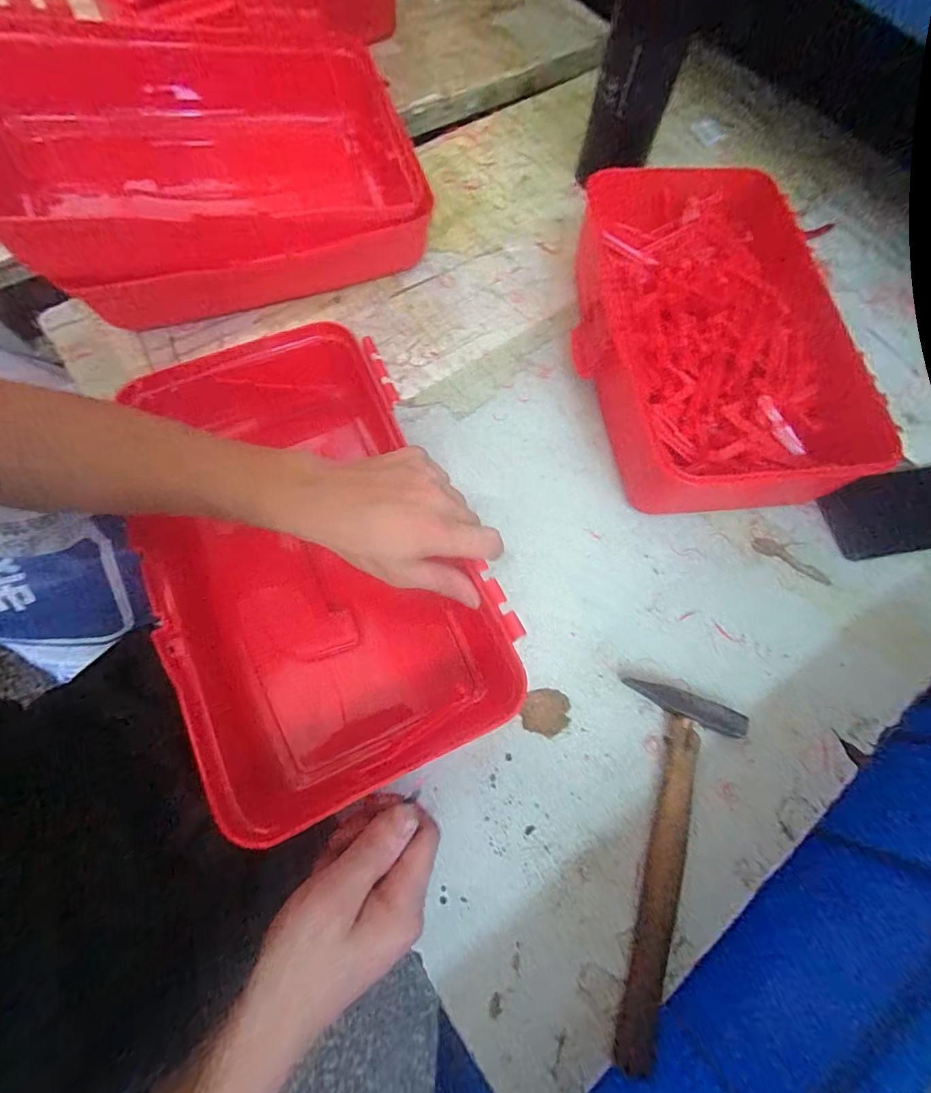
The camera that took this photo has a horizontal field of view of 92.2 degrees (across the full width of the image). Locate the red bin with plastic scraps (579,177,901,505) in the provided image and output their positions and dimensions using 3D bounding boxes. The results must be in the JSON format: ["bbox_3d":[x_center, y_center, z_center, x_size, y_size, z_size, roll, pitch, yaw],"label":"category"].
[{"bbox_3d":[0.227,-0.211,0.435,0.242,0.078,0.348,-7,70,-4],"label":"red bin with plastic scraps"}]

